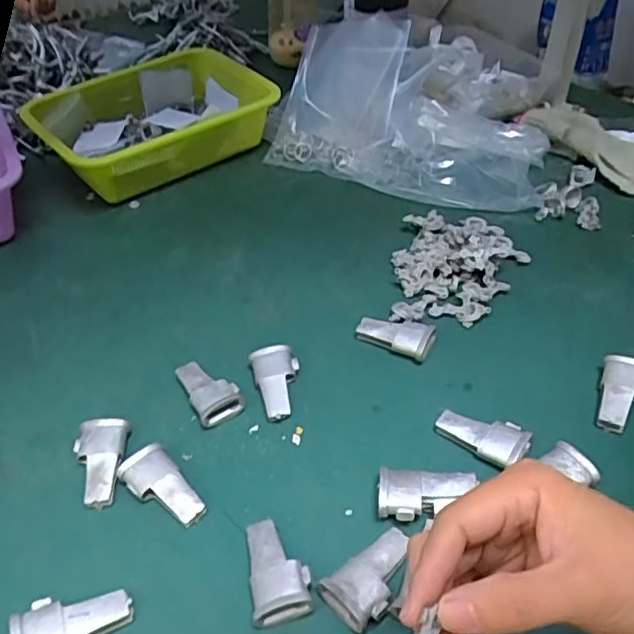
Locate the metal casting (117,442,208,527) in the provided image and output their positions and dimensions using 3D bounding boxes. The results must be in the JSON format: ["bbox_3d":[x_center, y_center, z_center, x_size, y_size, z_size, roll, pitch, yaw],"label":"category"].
[{"bbox_3d":[-0.106,0.117,0.421,0.067,0.016,0.032,32,53,31],"label":"metal casting"}]

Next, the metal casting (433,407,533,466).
[{"bbox_3d":[0.121,0.085,0.445,0.063,0.019,0.033,28,51,29],"label":"metal casting"}]

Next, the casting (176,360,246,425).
[{"bbox_3d":[-0.084,0.057,0.484,0.036,0.014,0.063,-21,46,-19],"label":"casting"}]

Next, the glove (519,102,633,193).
[{"bbox_3d":[0.338,-0.218,0.743,0.101,0.026,0.202,-24,47,-22],"label":"glove"}]

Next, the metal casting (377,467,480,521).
[{"bbox_3d":[0.072,0.120,0.406,0.062,0.024,0.030,1,43,4],"label":"metal casting"}]

